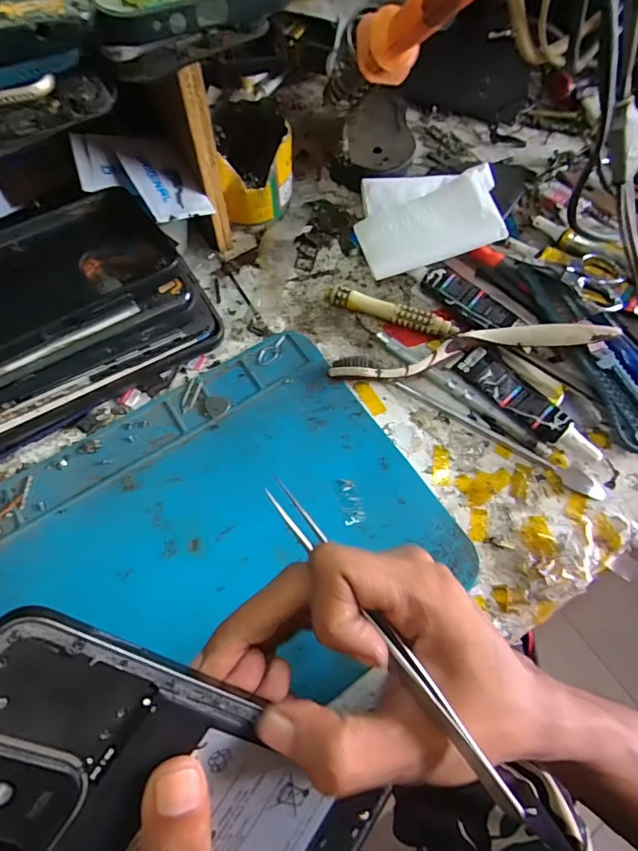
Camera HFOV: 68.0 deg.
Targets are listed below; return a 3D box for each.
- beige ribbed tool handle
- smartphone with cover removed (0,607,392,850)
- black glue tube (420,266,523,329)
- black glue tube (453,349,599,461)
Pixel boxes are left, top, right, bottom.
[{"bbox_3d":[0.049,-0.077,0.326,0.090,0.014,0.010,18,68,7],"label":"beige ribbed tool handle"},{"bbox_3d":[-0.040,0.118,0.145,0.159,0.004,0.073,41,77,-29],"label":"smartphone with cover removed"},{"bbox_3d":[0.103,-0.087,0.324,0.071,0.007,0.027,33,70,12],"label":"black glue tube"},{"bbox_3d":[0.130,-0.013,0.297,0.023,0.015,0.098,-40,73,-16],"label":"black glue tube"}]

